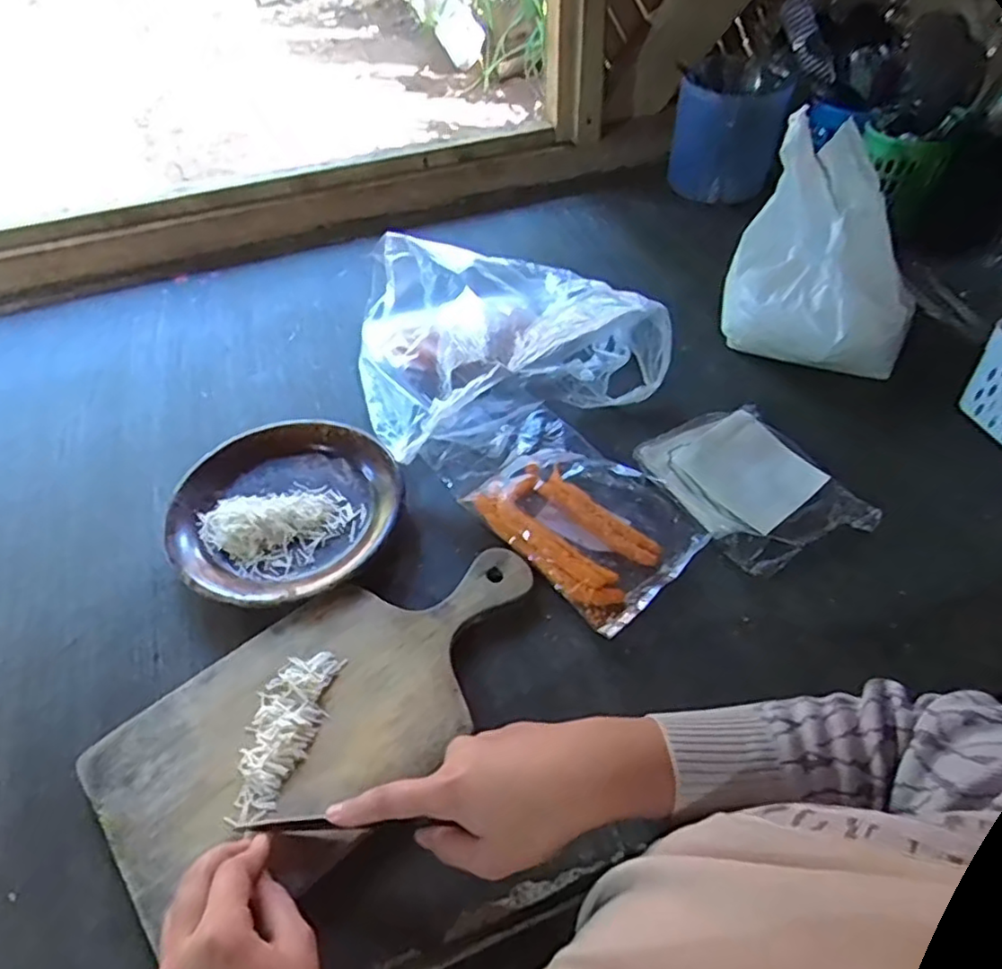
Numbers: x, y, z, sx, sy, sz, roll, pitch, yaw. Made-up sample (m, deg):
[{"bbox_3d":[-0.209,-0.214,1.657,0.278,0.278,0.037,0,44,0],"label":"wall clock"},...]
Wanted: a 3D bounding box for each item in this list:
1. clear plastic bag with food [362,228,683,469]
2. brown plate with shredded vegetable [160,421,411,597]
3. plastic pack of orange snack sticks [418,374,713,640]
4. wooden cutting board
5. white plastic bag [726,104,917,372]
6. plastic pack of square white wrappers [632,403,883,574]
[{"bbox_3d":[-0.006,-0.156,0.656,0.273,0.084,0.232,-19,52,-15],"label":"clear plastic bag with food"},{"bbox_3d":[-0.178,0.021,0.552,0.185,0.028,0.179,-1,50,1],"label":"brown plate with shredded vegetable"},{"bbox_3d":[0.045,0.004,0.566,0.135,0.031,0.246,-36,58,-25],"label":"plastic pack of orange snack sticks"},{"bbox_3d":[-0.101,0.145,0.446,0.307,0.011,0.155,-34,57,-24],"label":"wooden cutting board"},{"bbox_3d":[0.323,-0.222,0.639,0.175,0.190,0.096,26,55,22],"label":"white plastic bag"},{"bbox_3d":[0.217,-0.004,0.571,0.134,0.018,0.157,-25,54,-18],"label":"plastic pack of square white wrappers"}]

